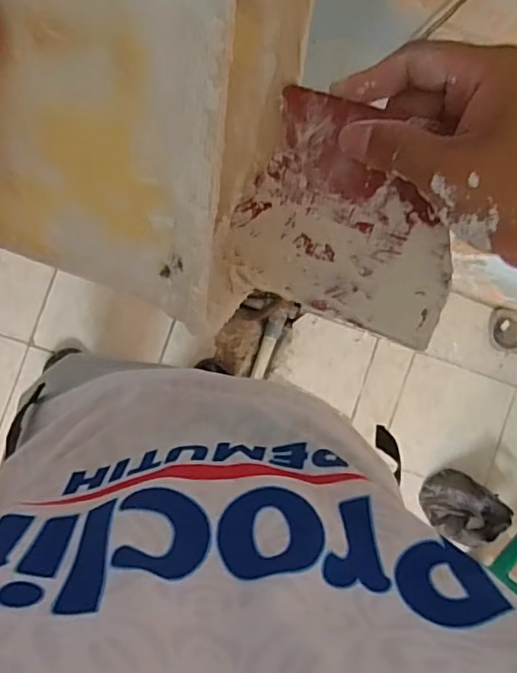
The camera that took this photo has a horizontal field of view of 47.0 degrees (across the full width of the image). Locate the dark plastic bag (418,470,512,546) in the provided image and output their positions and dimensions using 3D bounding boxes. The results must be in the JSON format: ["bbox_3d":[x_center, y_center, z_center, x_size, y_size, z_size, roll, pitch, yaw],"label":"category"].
[{"bbox_3d":[0.512,0.437,1.497,0.190,0.116,0.156,37,86,-6],"label":"dark plastic bag"}]

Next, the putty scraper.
[{"bbox_3d":[0.047,-0.062,0.308,0.119,0.004,0.103,23,107,19],"label":"putty scraper"}]

